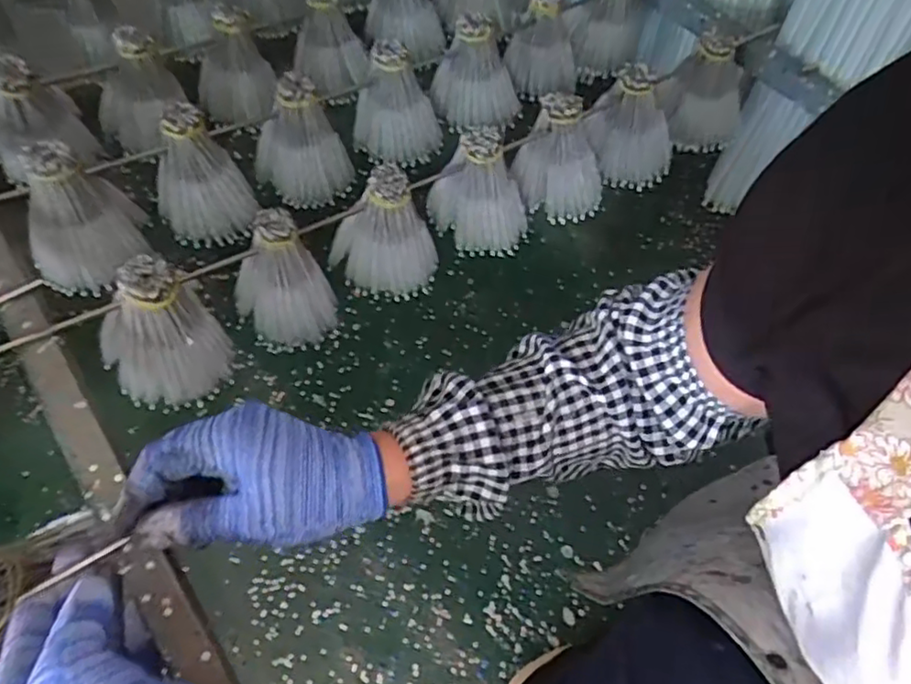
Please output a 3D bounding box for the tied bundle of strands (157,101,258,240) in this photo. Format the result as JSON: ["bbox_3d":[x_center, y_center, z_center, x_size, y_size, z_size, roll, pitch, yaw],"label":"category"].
[{"bbox_3d":[-0.222,-0.144,0.550,0.058,0.096,0.065,30,55,29],"label":"tied bundle of strands"}]

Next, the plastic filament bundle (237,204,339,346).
[{"bbox_3d":[-0.139,-0.049,0.504,0.075,0.100,0.053,-20,48,-14],"label":"plastic filament bundle"}]

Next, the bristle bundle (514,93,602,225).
[{"bbox_3d":[0.102,-0.176,0.618,0.076,0.106,0.049,19,50,22],"label":"bristle bundle"}]

